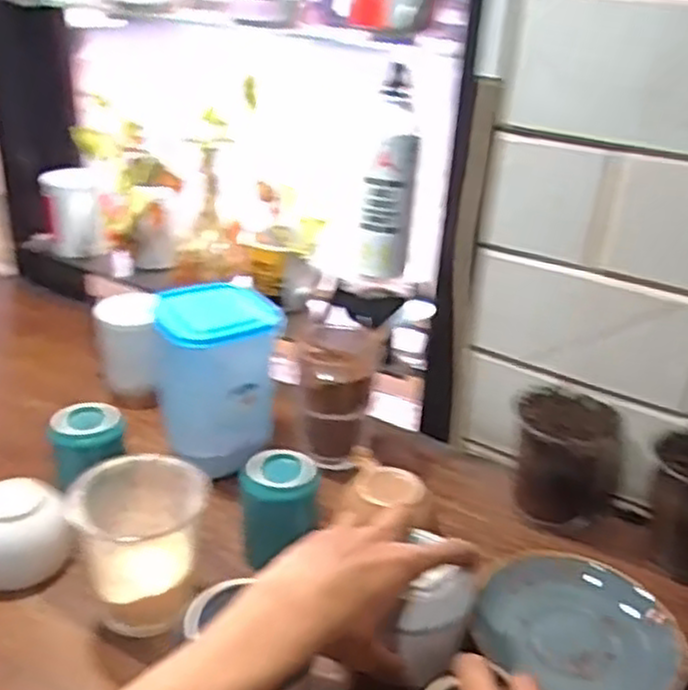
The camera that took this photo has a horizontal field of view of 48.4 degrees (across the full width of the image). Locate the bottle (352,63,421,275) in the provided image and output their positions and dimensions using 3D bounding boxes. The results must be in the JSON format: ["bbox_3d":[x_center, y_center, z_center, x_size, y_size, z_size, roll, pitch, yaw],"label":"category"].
[{"bbox_3d":[0.037,-0.157,0.742,0.053,0.188,0.048,23,34,32],"label":"bottle"}]

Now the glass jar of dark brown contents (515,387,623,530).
[{"bbox_3d":[0.190,0.104,0.660,0.085,0.103,0.085,3,29,-2],"label":"glass jar of dark brown contents"}]

